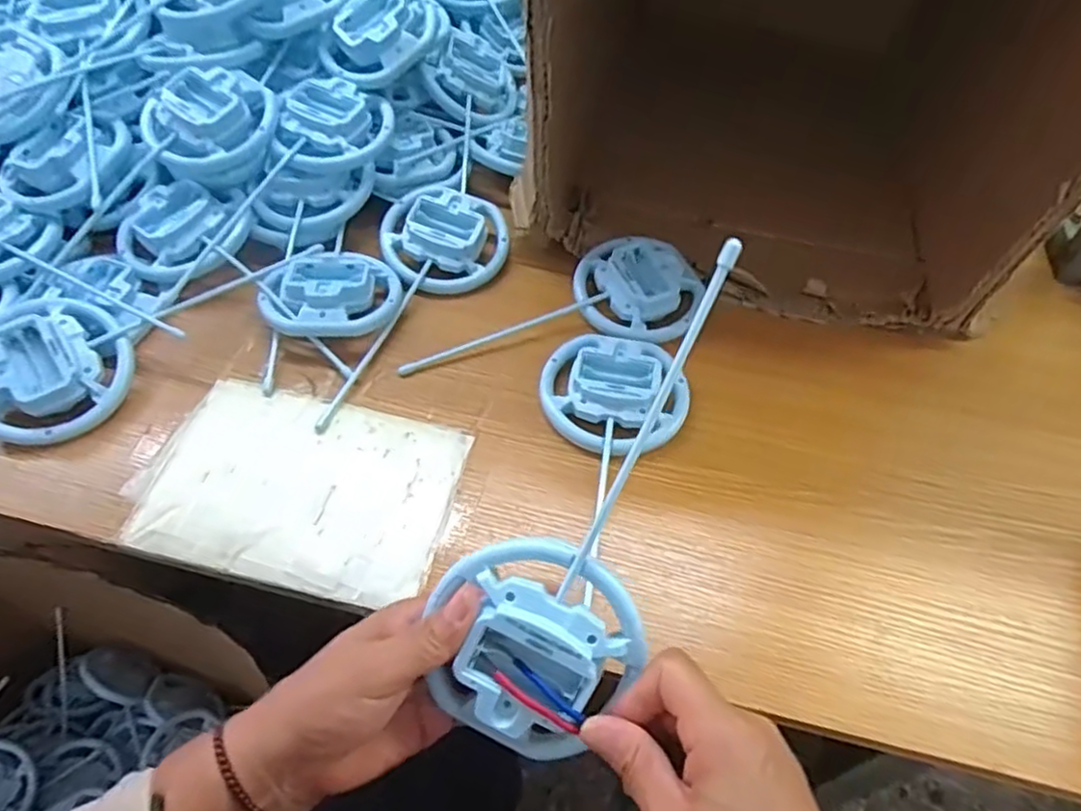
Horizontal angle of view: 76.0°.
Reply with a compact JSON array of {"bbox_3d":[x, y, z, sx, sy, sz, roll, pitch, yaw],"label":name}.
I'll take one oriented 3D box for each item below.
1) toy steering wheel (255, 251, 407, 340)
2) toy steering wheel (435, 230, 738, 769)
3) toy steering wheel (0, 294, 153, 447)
[{"bbox_3d":[-0.160,-0.087,0.528,0.102,0.026,0.073,-13,54,-12],"label":"toy steering wheel"},{"bbox_3d":[0.025,0.042,0.312,0.088,0.029,0.243,25,94,16],"label":"toy steering wheel"},{"bbox_3d":[-0.350,-0.029,0.488,0.106,0.046,0.109,10,53,4],"label":"toy steering wheel"}]

